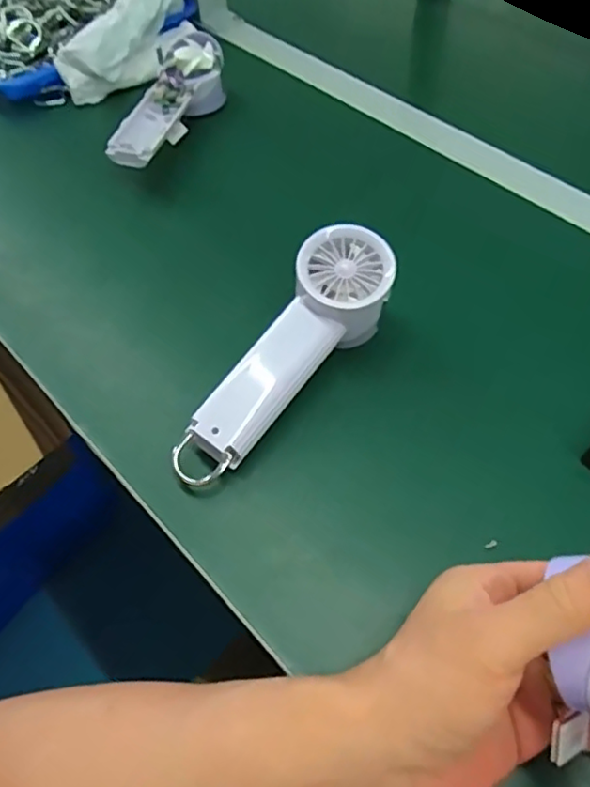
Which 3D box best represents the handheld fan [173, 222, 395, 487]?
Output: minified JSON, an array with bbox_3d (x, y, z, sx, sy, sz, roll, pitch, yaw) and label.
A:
[{"bbox_3d":[-0.005,-0.021,0.401,0.055,0.053,0.190,34,80,24],"label":"handheld fan"}]

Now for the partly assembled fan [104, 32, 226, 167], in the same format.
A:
[{"bbox_3d":[-0.114,-0.260,0.578,0.060,0.058,0.173,11,58,11],"label":"partly assembled fan"}]

